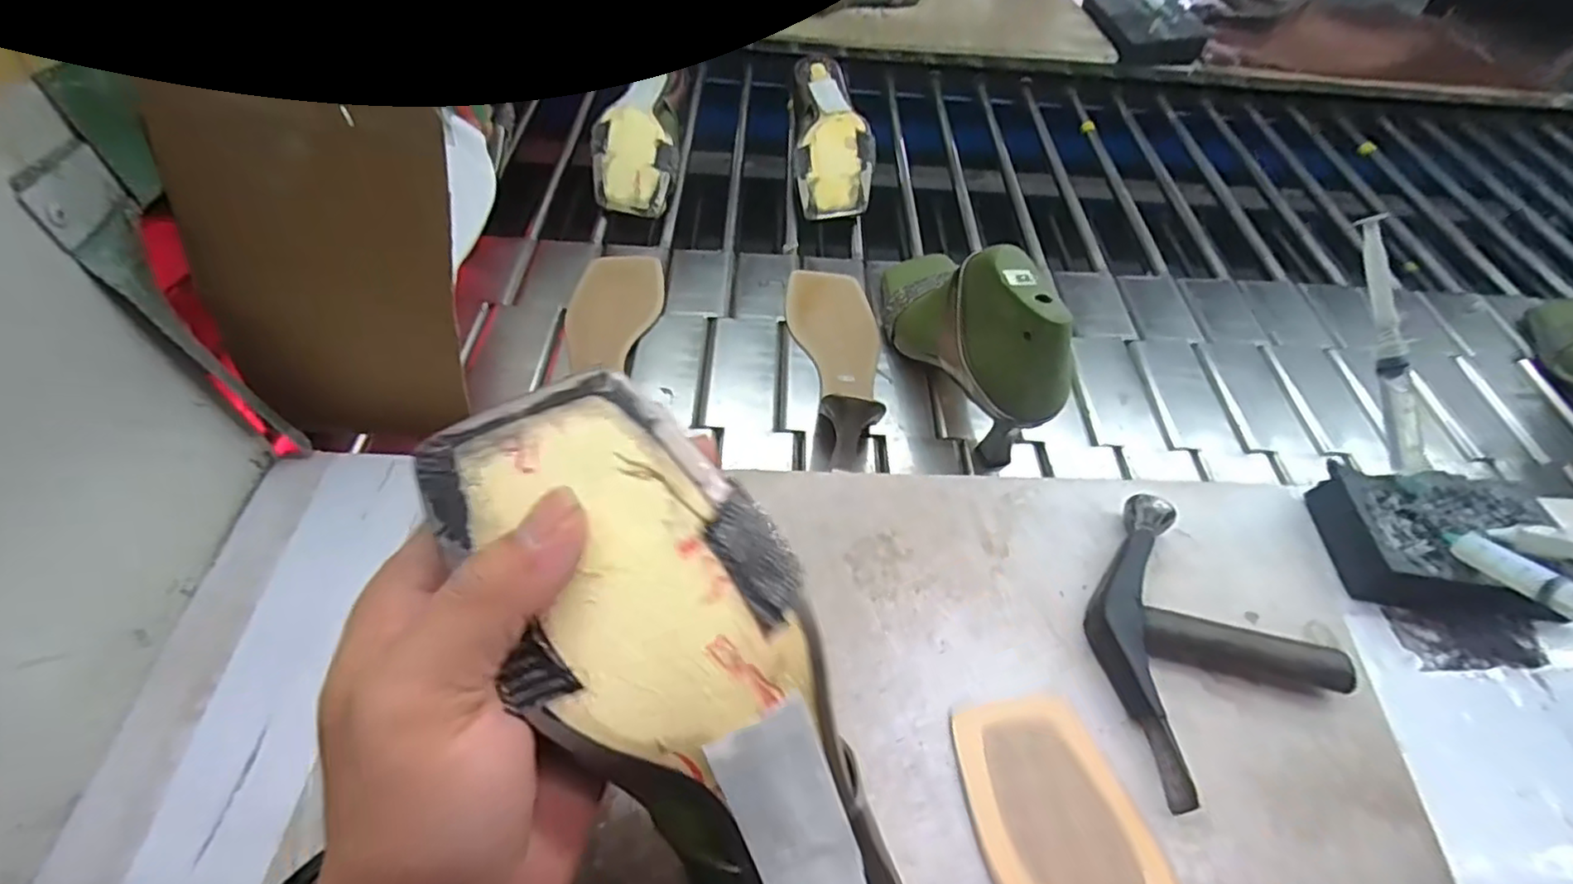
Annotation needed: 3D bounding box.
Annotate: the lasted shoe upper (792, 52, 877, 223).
[{"bbox_3d":[0.045,-0.339,0.740,0.082,0.066,0.229,0,52,-6],"label":"lasted shoe upper"}]

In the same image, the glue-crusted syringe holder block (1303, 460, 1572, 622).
[{"bbox_3d":[0.405,0.062,0.411,0.128,0.039,0.088,3,52,-3],"label":"glue-crusted syringe holder block"}]

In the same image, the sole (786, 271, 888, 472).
[{"bbox_3d":[0.041,-0.077,0.548,0.080,0.053,0.238,3,52,-3],"label":"sole"}]

